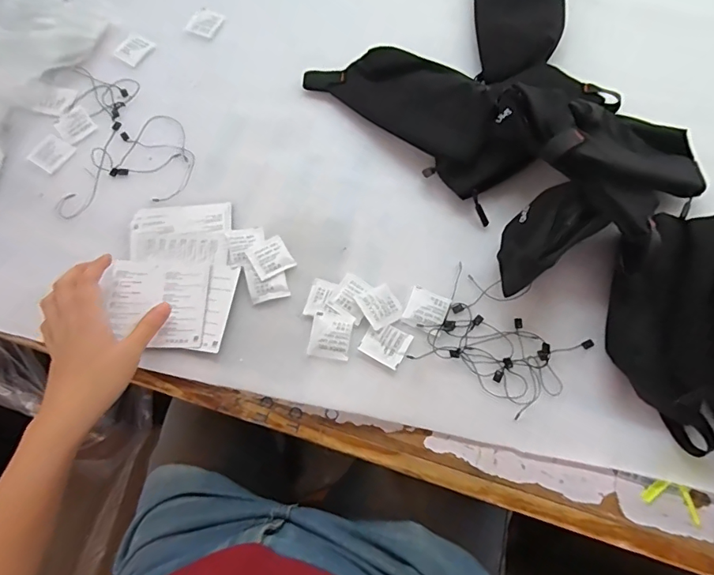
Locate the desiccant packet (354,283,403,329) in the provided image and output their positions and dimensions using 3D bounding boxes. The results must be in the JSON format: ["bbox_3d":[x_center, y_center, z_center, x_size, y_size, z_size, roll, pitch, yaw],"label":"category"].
[{"bbox_3d":[0.023,0.017,0.460,0.036,0.007,0.039,-31,73,-8],"label":"desiccant packet"}]

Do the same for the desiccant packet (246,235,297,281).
[{"bbox_3d":[-0.089,-0.031,0.486,0.039,0.006,0.039,-31,73,-8],"label":"desiccant packet"}]

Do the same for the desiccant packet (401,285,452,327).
[{"bbox_3d":[0.069,0.020,0.464,0.039,0.004,0.037,21,74,9],"label":"desiccant packet"}]

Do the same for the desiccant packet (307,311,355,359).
[{"bbox_3d":[-0.025,0.047,0.455,0.039,0.006,0.041,9,72,5],"label":"desiccant packet"}]

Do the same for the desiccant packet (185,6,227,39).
[{"bbox_3d":[-0.193,-0.336,0.606,0.040,0.008,0.042,28,75,11],"label":"desiccant packet"}]

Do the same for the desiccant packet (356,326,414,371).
[{"bbox_3d":[0.027,0.053,0.450,0.041,0.005,0.037,27,75,11],"label":"desiccant packet"}]

